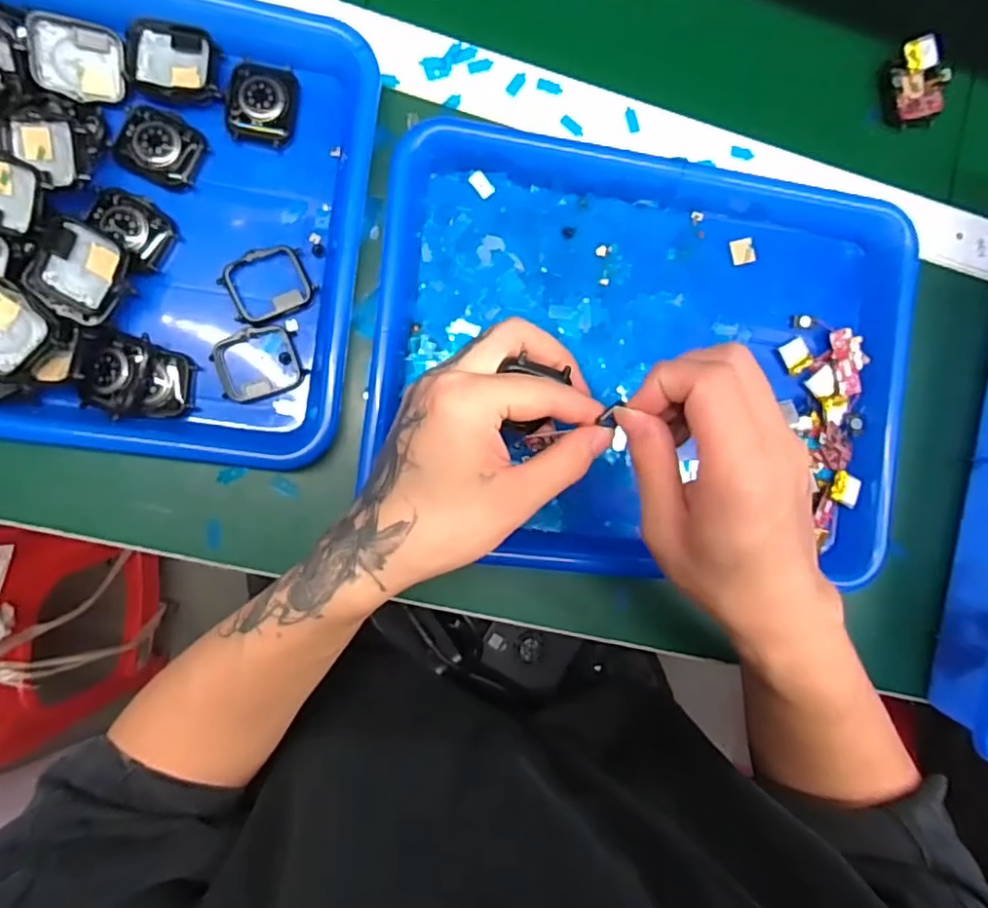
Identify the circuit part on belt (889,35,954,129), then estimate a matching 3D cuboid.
[{"bbox_3d":[0.290,-0.255,0.412,0.034,0.016,0.056,-5,96,9],"label":"circuit part on belt"}]

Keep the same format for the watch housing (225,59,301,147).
[{"bbox_3d":[-0.133,-0.202,0.341,0.038,0.012,0.045,5,90,-8],"label":"watch housing"}]

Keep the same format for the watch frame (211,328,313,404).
[{"bbox_3d":[-0.136,-0.051,0.344,0.047,0.012,0.040,-19,93,-7],"label":"watch frame"}]

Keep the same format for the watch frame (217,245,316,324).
[{"bbox_3d":[-0.130,-0.097,0.342,0.046,0.009,0.038,-24,94,-7],"label":"watch frame"}]

